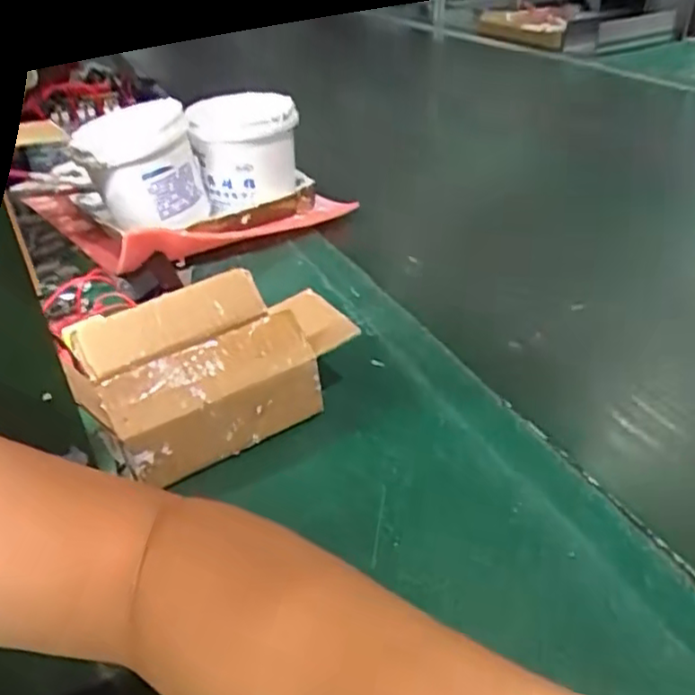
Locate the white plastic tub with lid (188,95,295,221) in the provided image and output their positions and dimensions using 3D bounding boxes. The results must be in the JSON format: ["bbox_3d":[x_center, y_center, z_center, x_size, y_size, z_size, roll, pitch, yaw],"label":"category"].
[{"bbox_3d":[-0.114,-0.226,0.773,0.122,0.108,0.100,-4,33,0],"label":"white plastic tub with lid"}]

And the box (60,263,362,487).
[{"bbox_3d":[-0.106,0.014,0.509,0.185,0.081,0.136,-26,39,-28],"label":"box"}]

